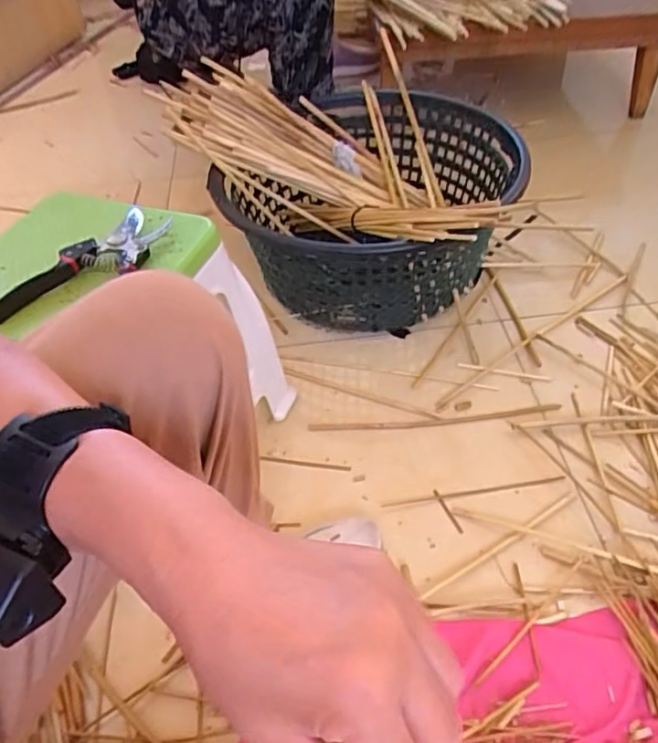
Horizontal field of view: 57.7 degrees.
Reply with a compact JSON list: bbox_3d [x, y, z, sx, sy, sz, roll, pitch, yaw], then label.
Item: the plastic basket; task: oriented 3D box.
[{"bbox_3d":[0.079,-0.265,1.054,0.468,0.246,0.483,-3,47,3],"label":"plastic basket"}]

